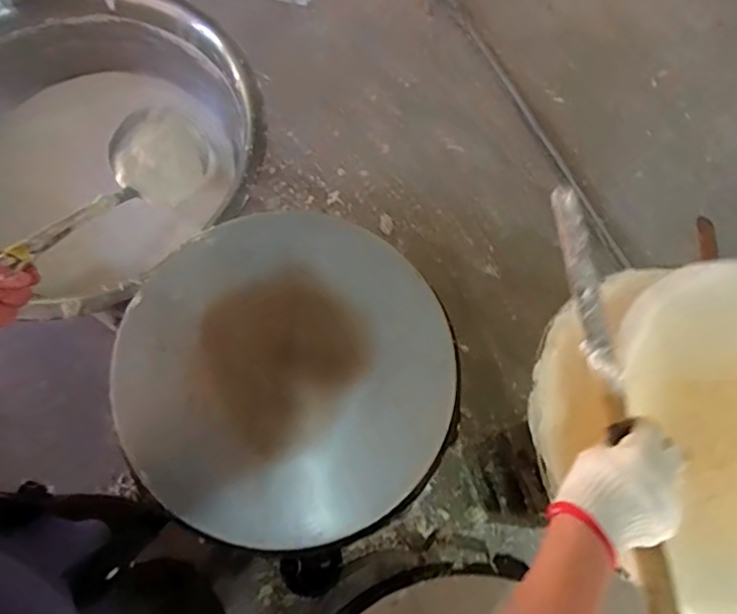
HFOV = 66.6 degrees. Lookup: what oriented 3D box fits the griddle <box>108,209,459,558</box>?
[{"bbox_3d":[-0.093,0.074,0.655,0.381,0.046,0.379,1,71,-2],"label":"griddle"}]

